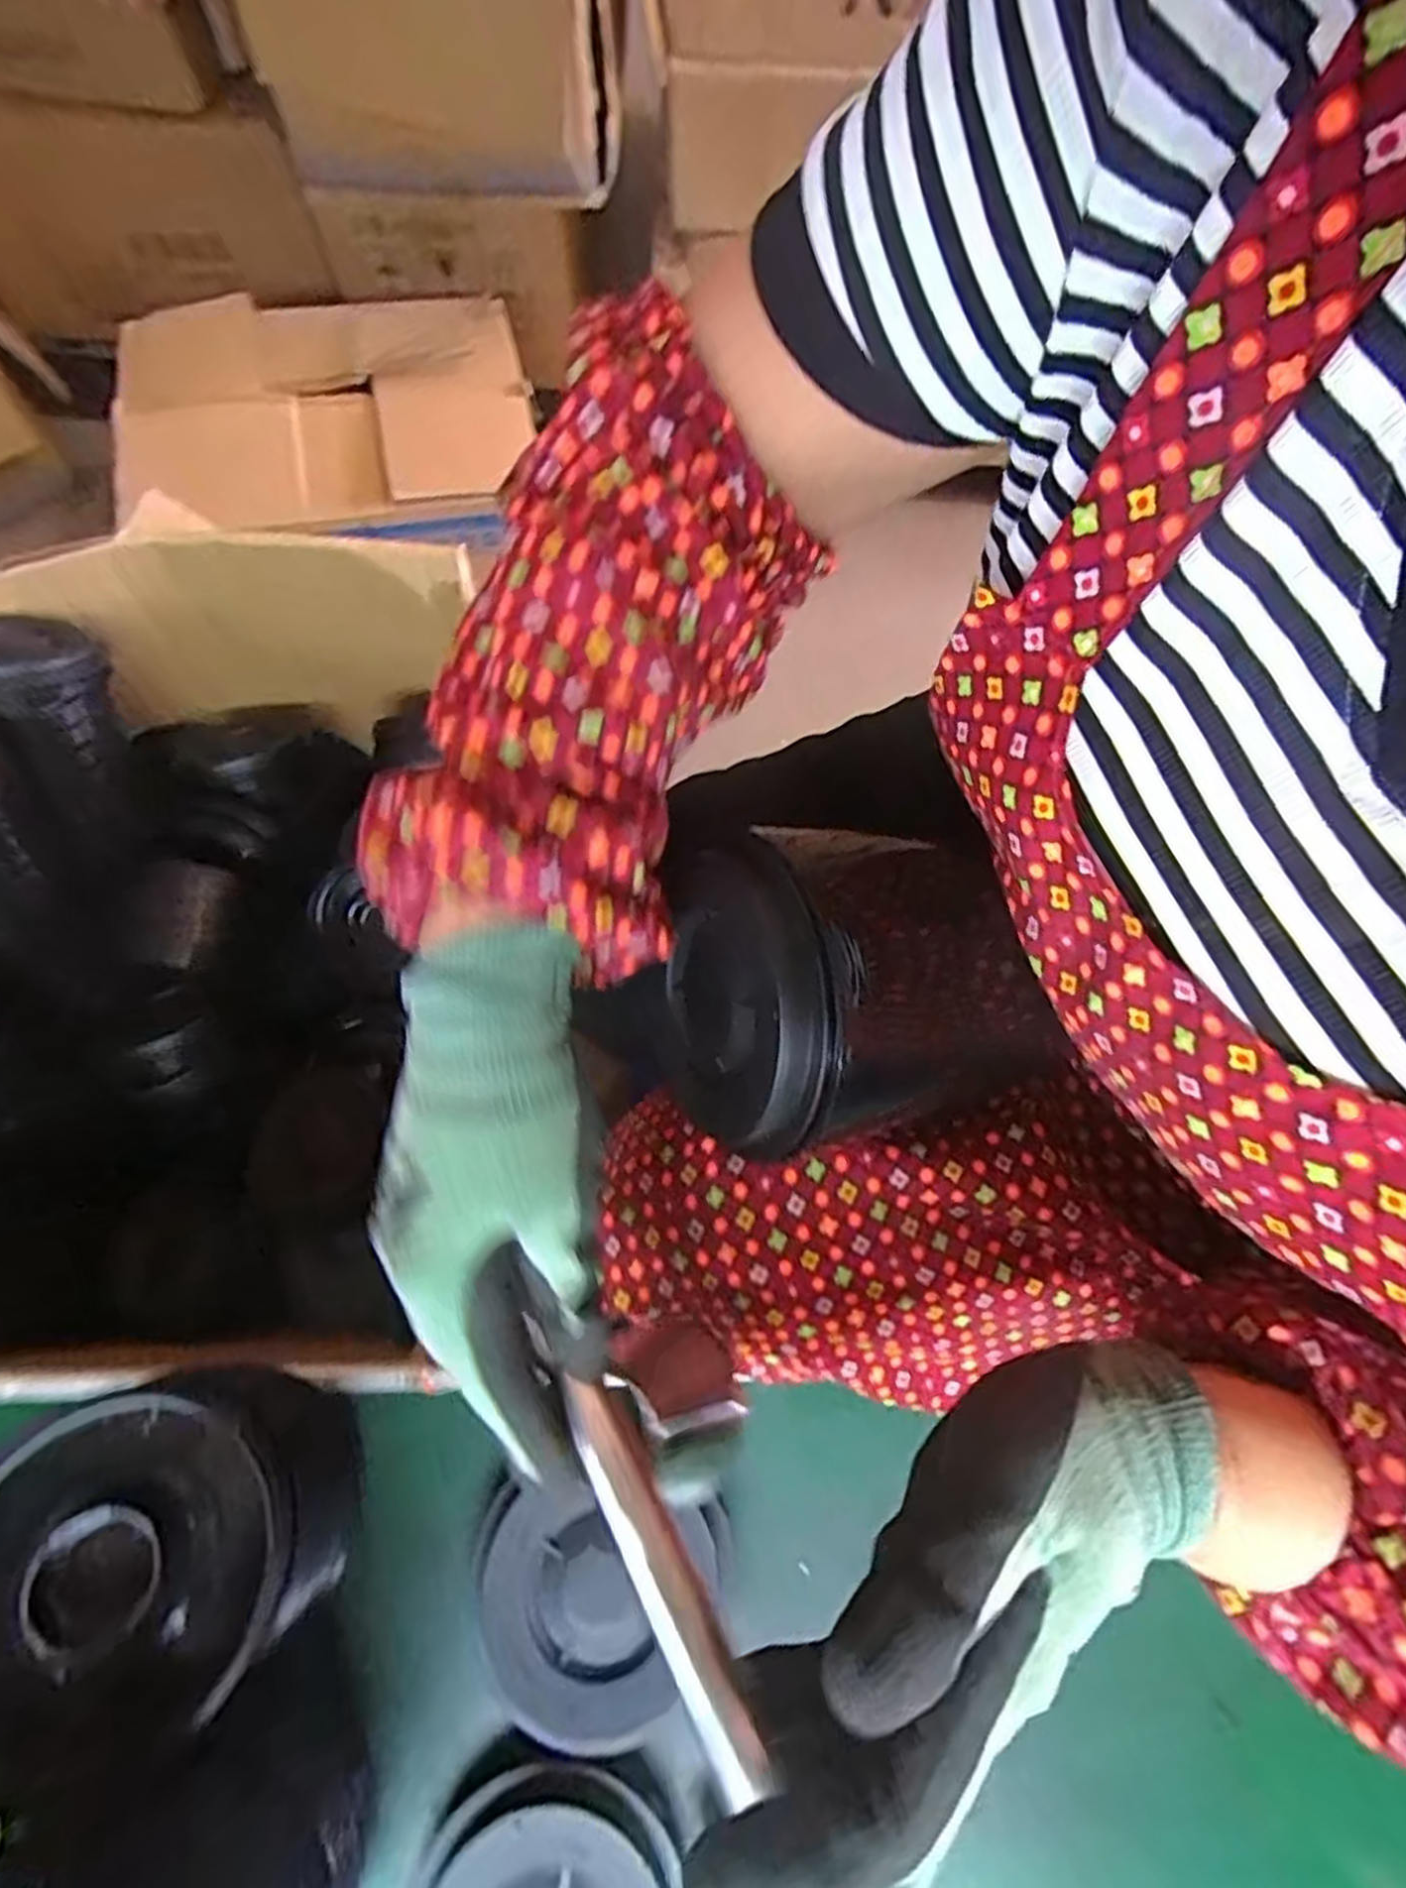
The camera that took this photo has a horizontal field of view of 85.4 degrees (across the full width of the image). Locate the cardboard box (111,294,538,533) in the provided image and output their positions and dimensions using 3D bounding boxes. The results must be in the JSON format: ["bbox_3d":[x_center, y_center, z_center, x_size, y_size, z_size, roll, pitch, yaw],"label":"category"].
[{"bbox_3d":[-0.604,-0.858,1.219,0.630,0.235,0.305,-18,73,-8],"label":"cardboard box"}]

